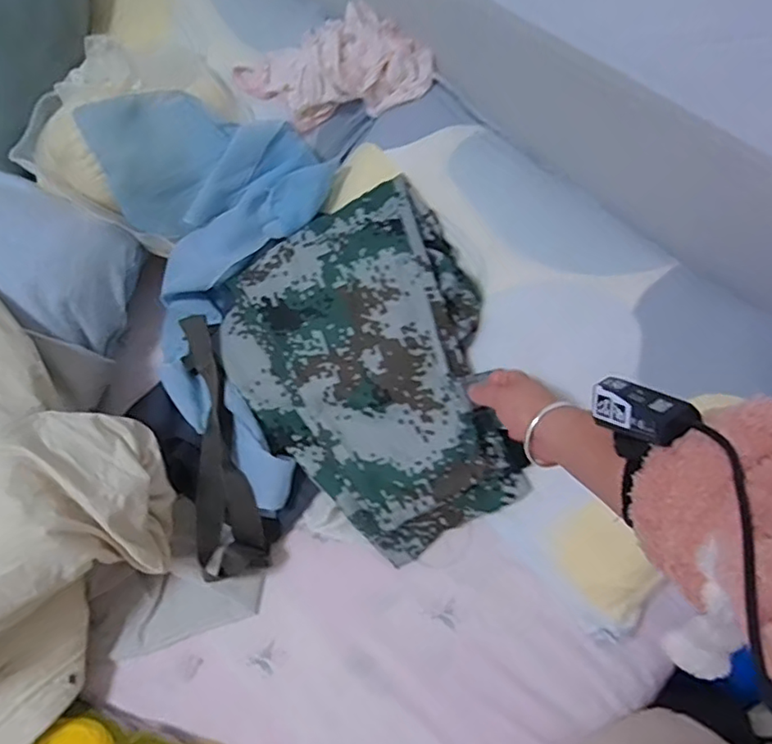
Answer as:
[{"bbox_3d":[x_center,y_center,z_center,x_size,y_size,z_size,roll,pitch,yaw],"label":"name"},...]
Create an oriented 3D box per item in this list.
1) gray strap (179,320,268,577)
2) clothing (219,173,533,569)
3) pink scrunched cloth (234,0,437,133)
[{"bbox_3d":[-0.199,0.089,0.713,0.067,0.108,0.293,-12,69,-2],"label":"gray strap"},{"bbox_3d":[-0.016,-0.004,0.702,0.290,0.156,0.397,-27,70,-8],"label":"clothing"},{"bbox_3d":[-0.069,-0.415,0.802,0.247,0.064,0.143,-13,69,-3],"label":"pink scrunched cloth"}]

